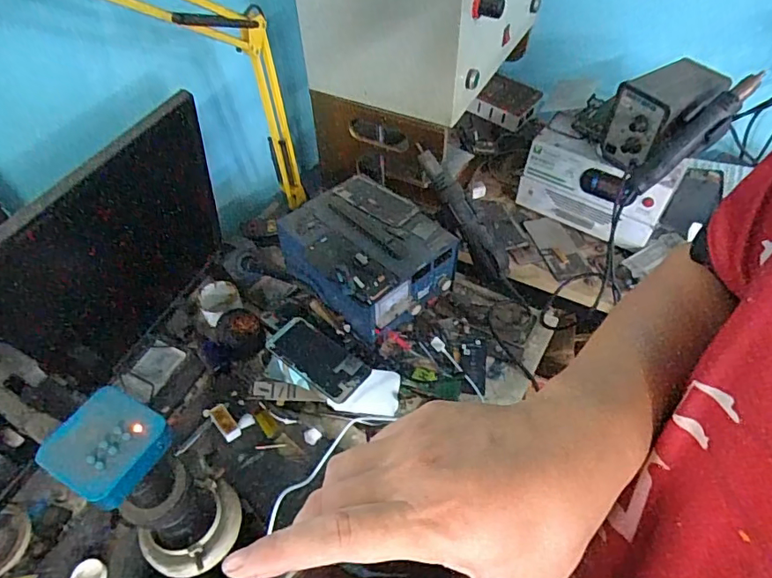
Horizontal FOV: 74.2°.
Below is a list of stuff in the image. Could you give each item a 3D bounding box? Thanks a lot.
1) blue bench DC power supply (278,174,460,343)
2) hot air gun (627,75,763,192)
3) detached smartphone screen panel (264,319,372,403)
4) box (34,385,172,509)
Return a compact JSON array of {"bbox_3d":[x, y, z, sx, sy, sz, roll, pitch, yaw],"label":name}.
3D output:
[{"bbox_3d":[-0.031,-0.047,0.826,0.224,0.143,0.193,37,60,27],"label":"blue bench DC power supply"},{"bbox_3d":[0.457,-0.233,0.763,0.221,0.055,0.059,-44,54,13],"label":"hot air gun"},{"bbox_3d":[-0.100,0.101,0.755,0.152,0.009,0.075,34,50,20],"label":"detached smartphone screen panel"},{"bbox_3d":[-0.201,0.111,0.366,0.075,0.023,0.068,22,54,19],"label":"box"}]

